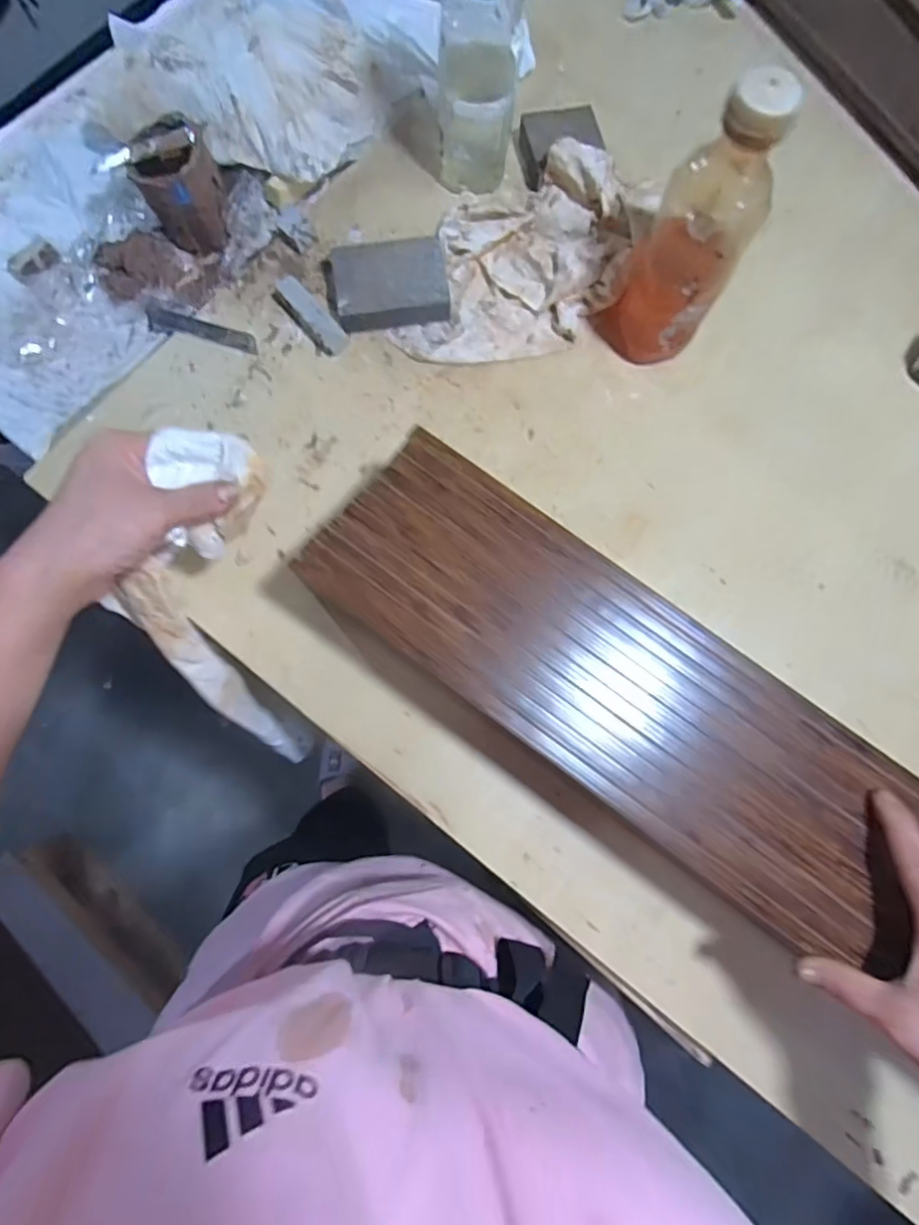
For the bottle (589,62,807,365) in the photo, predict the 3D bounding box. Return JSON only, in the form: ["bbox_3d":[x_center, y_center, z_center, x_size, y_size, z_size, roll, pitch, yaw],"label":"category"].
[{"bbox_3d":[0.168,-0.268,0.425,0.079,0.203,0.069,35,80,5],"label":"bottle"}]

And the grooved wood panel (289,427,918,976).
[{"bbox_3d":[0.280,0.171,0.361,0.863,0.018,0.135,36,83,5],"label":"grooved wood panel"}]

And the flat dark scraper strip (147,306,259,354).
[{"bbox_3d":[-0.229,-0.251,0.509,0.106,0.004,0.020,16,79,1],"label":"flat dark scraper strip"}]

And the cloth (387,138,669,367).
[{"bbox_3d":[0.069,-0.322,0.498,0.180,0.058,0.246,21,83,1],"label":"cloth"}]

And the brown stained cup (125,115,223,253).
[{"bbox_3d":[-0.242,-0.367,0.500,0.066,0.086,0.064,1,73,-2],"label":"brown stained cup"}]

